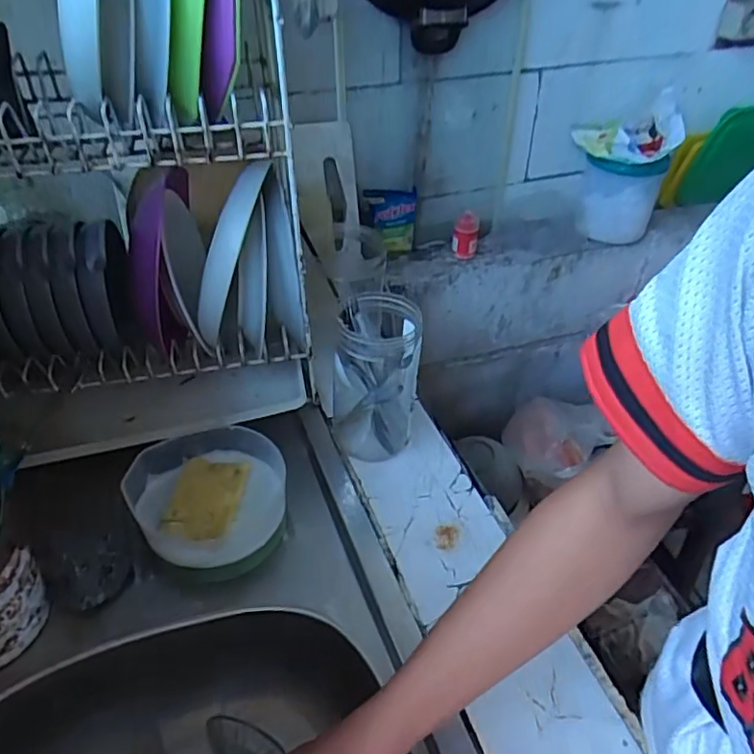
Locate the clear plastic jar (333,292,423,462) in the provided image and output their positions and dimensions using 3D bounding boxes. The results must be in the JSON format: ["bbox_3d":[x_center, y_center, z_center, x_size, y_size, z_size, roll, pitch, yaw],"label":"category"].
[{"bbox_3d":[-0.003,0.002,0.657,0.086,0.163,0.091,2,39,-1],"label":"clear plastic jar"}]

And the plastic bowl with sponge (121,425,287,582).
[{"bbox_3d":[-0.163,0.122,0.606,0.140,0.059,0.149,2,39,-1],"label":"plastic bowl with sponge"}]

